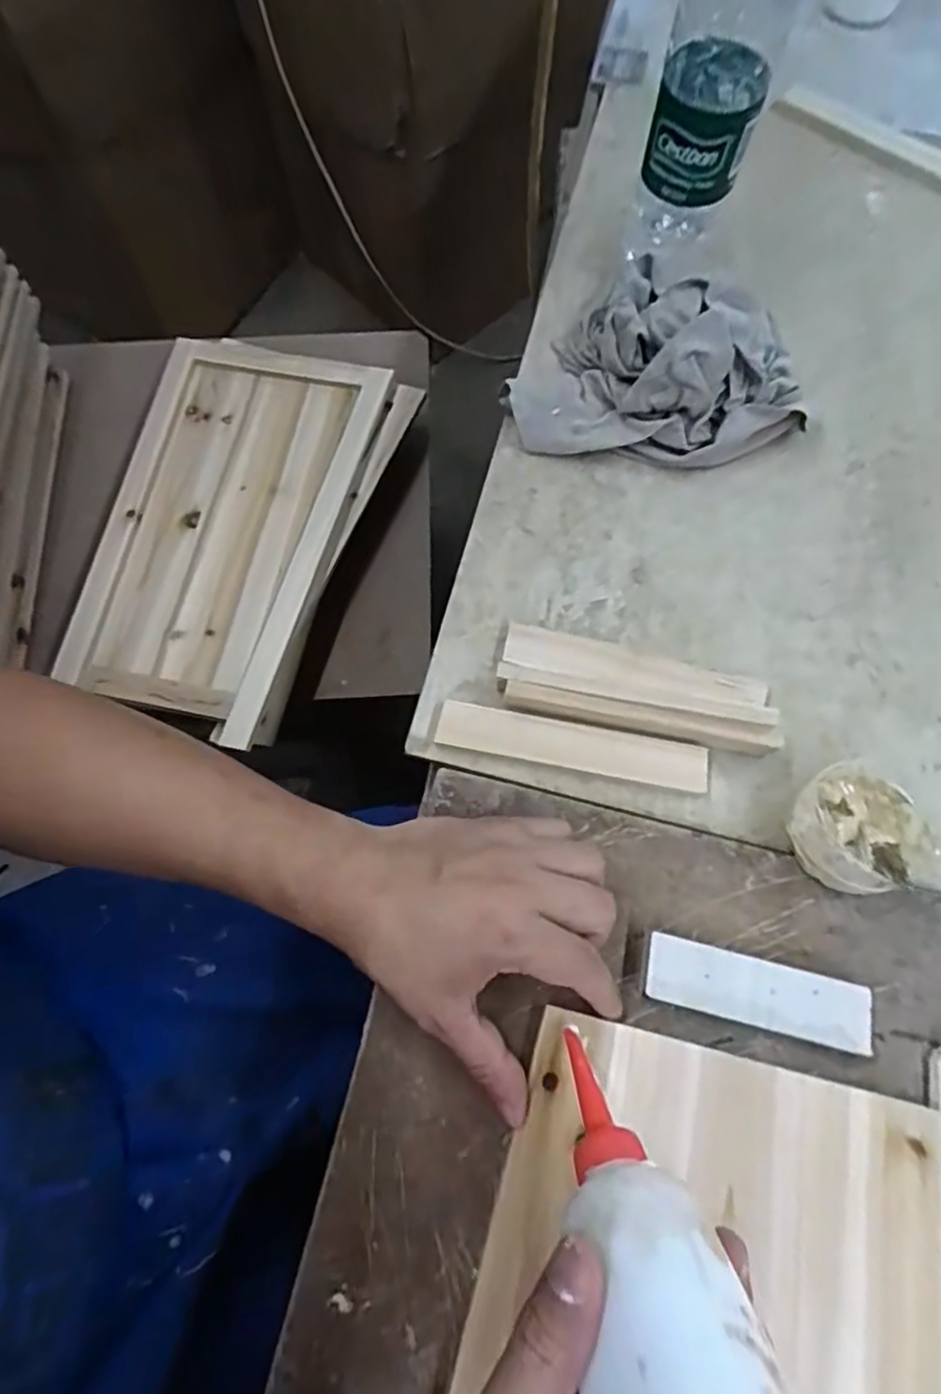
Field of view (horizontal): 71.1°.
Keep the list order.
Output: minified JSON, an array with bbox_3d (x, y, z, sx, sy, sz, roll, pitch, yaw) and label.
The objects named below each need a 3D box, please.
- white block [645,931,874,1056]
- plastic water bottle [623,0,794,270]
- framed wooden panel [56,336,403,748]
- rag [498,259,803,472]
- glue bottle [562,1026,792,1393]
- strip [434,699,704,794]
[{"bbox_3d":[0.144,0.150,0.336,0.110,0.016,0.032,13,73,6],"label":"white block"},{"bbox_3d":[0.143,-0.360,0.387,0.060,0.223,0.063,16,73,7],"label":"plastic water bottle"},{"bbox_3d":[-0.273,-0.199,0.710,0.250,0.024,0.442,15,73,6],"label":"framed wooden panel"},{"bbox_3d":[0.126,-0.234,0.440,0.192,0.067,0.144,6,73,4],"label":"rag"},{"bbox_3d":[0.059,0.195,0.232,0.057,0.153,0.045,-10,111,-2],"label":"glue bottle"},{"bbox_3d":[0.059,0.028,0.384,0.155,0.004,0.027,10,73,5],"label":"strip"}]

